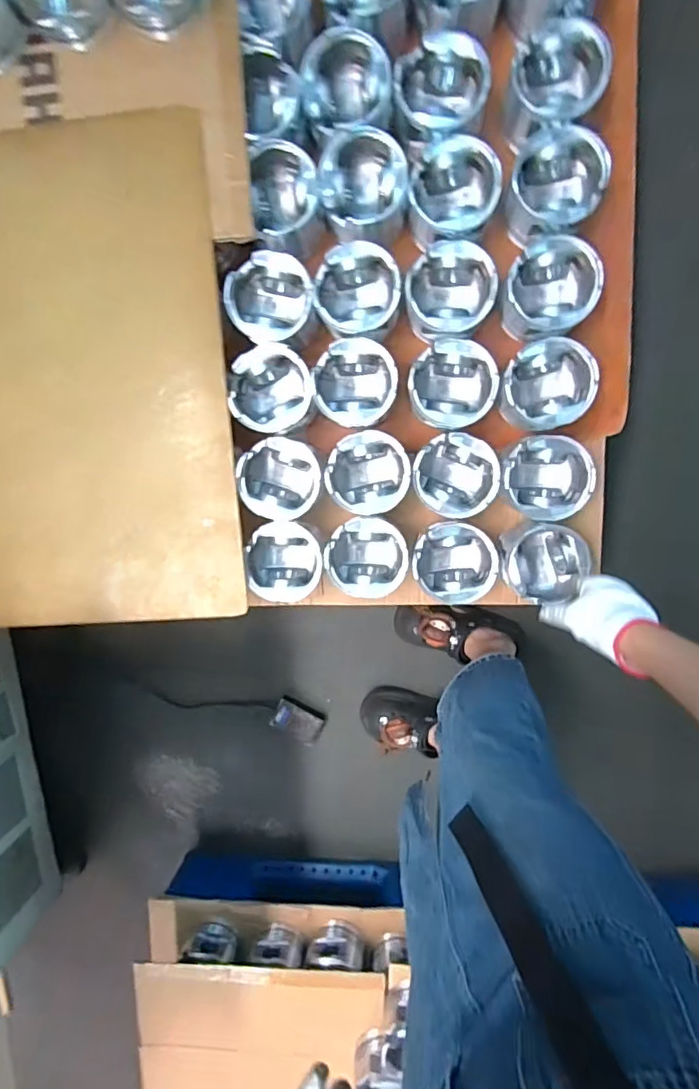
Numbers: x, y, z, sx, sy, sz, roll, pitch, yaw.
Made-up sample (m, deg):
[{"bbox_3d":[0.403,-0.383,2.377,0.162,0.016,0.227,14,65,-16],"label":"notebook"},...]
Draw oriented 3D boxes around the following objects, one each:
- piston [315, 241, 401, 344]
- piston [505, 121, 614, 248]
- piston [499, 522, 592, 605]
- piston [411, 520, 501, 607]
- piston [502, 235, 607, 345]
[{"bbox_3d":[0.013,-0.335,0.749,0.107,0.073,0.112,4,98,6],"label":"piston"},{"bbox_3d":[0.259,-0.452,0.717,0.108,0.102,0.110,1,97,6],"label":"piston"},{"bbox_3d":[0.265,0.022,0.783,0.102,0.083,0.106,1,97,6],"label":"piston"},{"bbox_3d":[0.144,0.022,0.778,0.107,0.088,0.106,1,97,6],"label":"piston"},{"bbox_3d":[0.256,-0.324,0.720,0.109,0.087,0.109,1,97,6],"label":"piston"}]

